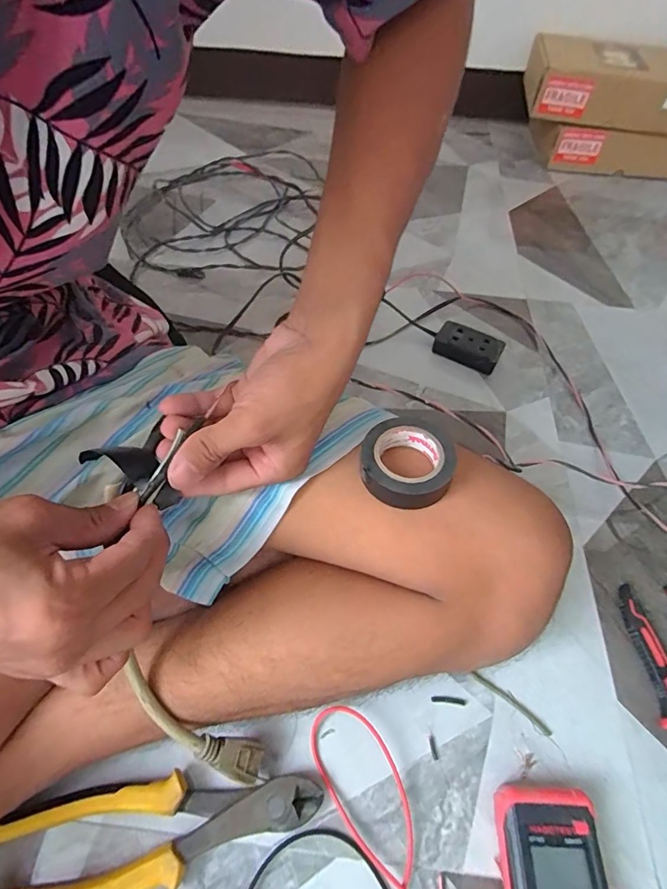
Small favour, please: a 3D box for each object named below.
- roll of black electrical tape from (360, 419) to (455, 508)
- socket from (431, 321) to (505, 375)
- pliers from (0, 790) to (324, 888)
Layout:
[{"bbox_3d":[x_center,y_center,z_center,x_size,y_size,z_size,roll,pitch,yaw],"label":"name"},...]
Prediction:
[{"bbox_3d":[0.045,0.012,0.290,0.057,0.026,0.060,1,55,-2],"label":"roll of black electrical tape"},{"bbox_3d":[0.164,-0.119,0.556,0.077,0.029,0.041,30,58,16],"label":"socket"},{"bbox_3d":[-0.107,0.244,0.286,0.192,0.020,0.054,-6,56,-8],"label":"pliers"}]

